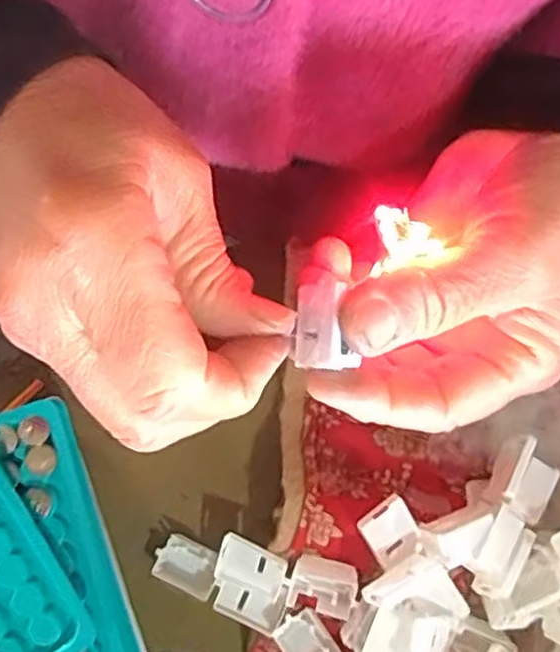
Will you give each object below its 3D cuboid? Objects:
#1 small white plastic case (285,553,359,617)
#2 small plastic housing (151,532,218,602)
[{"bbox_3d":[0.017,0.102,0.277,0.025,0.008,0.021,15,79,2],"label":"small white plastic case"},{"bbox_3d":[-0.038,0.098,0.290,0.026,0.008,0.019,23,79,3],"label":"small plastic housing"}]

